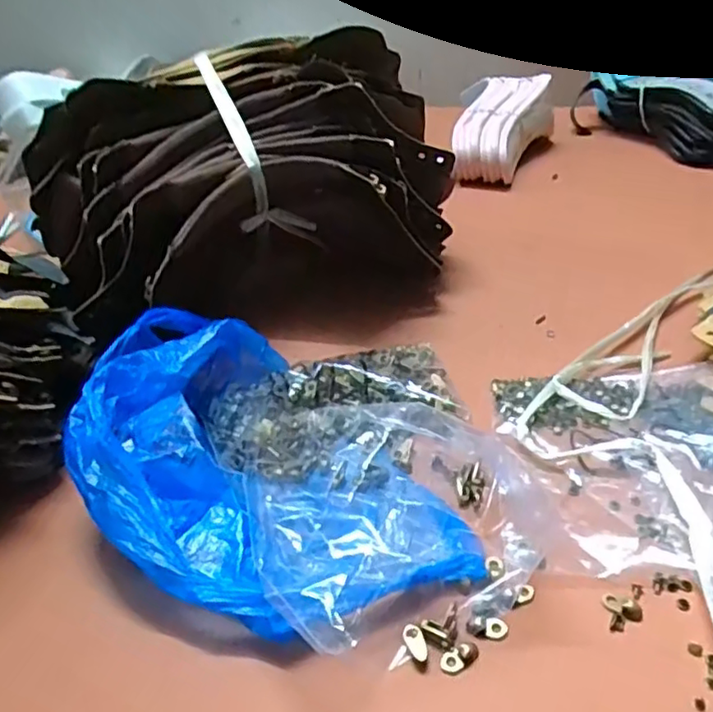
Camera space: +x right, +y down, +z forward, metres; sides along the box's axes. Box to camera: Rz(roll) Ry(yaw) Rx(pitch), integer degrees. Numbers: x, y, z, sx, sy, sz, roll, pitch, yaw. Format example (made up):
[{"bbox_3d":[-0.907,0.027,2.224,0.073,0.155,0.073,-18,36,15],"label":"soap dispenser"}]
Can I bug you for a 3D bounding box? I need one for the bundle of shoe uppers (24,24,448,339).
[{"bbox_3d":[-0.083,-0.134,0.504,0.305,0.170,0.134,-16,37,-12],"label":"bundle of shoe uppers"}]

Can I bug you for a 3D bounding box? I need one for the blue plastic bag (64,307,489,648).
[{"bbox_3d":[-0.062,0.057,0.360,0.161,0.065,0.245,-29,42,-27],"label":"blue plastic bag"}]

